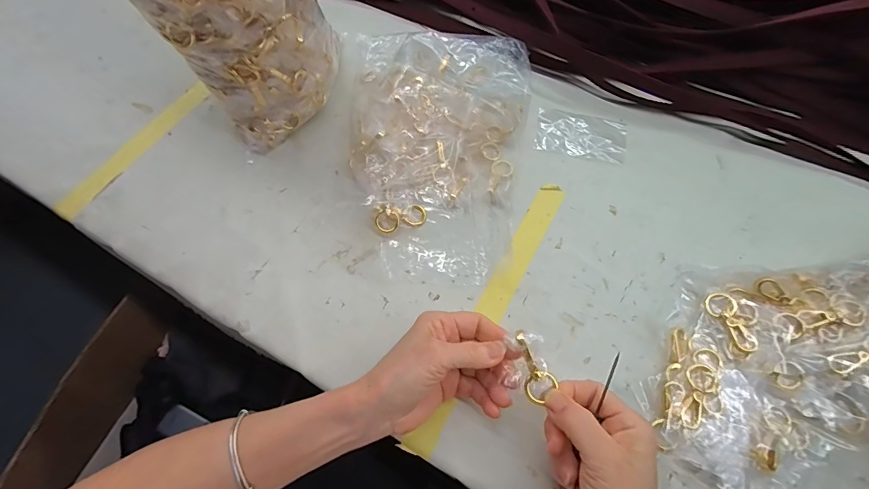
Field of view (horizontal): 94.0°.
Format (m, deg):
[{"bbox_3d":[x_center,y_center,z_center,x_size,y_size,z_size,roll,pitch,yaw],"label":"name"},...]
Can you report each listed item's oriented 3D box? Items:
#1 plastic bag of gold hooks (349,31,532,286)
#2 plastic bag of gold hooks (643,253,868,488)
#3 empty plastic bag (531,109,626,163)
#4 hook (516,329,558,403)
[{"bbox_3d":[0.001,-0.099,0.391,0.175,0.046,0.261,5,69,3],"label":"plastic bag of gold hooks"},{"bbox_3d":[0.341,0.075,0.296,0.344,0.102,0.176,-19,69,6],"label":"plastic bag of gold hooks"},{"bbox_3d":[0.151,-0.113,0.415,0.090,0.004,0.052,11,69,5],"label":"empty plastic bag"},{"bbox_3d":[0.069,0.083,0.279,0.021,0.006,0.049,-14,82,-5],"label":"hook"}]

